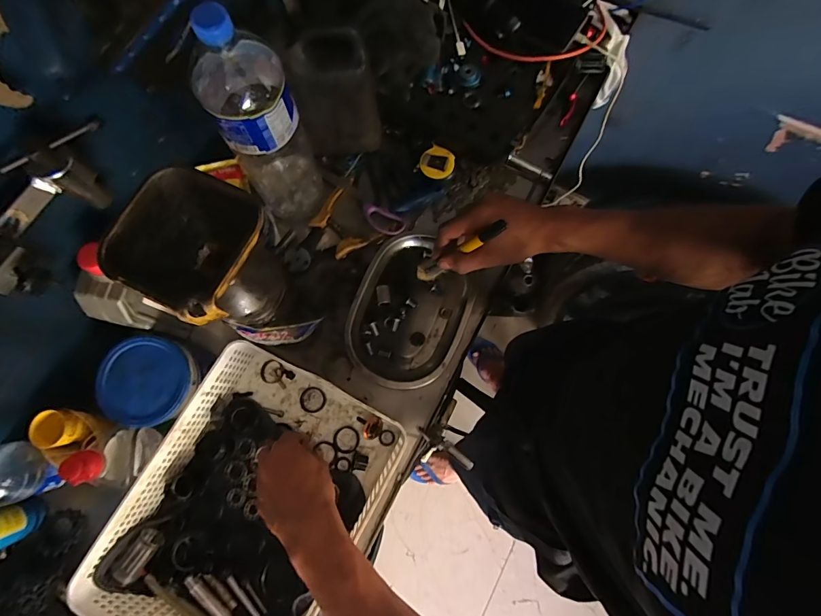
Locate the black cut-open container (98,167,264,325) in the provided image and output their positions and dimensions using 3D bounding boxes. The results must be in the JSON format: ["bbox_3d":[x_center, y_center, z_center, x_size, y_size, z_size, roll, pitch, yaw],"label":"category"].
[{"bbox_3d":[-0.156,-0.044,0.302,0.093,0.064,0.092,25,78,5],"label":"black cut-open container"}]

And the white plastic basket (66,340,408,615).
[{"bbox_3d":[-0.187,0.238,0.491,0.254,0.084,0.325,31,78,6],"label":"white plastic basket"}]

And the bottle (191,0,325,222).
[{"bbox_3d":[-0.166,-0.200,0.477,0.083,0.308,0.082,-23,79,-6],"label":"bottle"}]

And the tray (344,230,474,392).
[{"bbox_3d":[0.000,0.005,0.573,0.157,0.035,0.210,24,78,4],"label":"tray"}]

